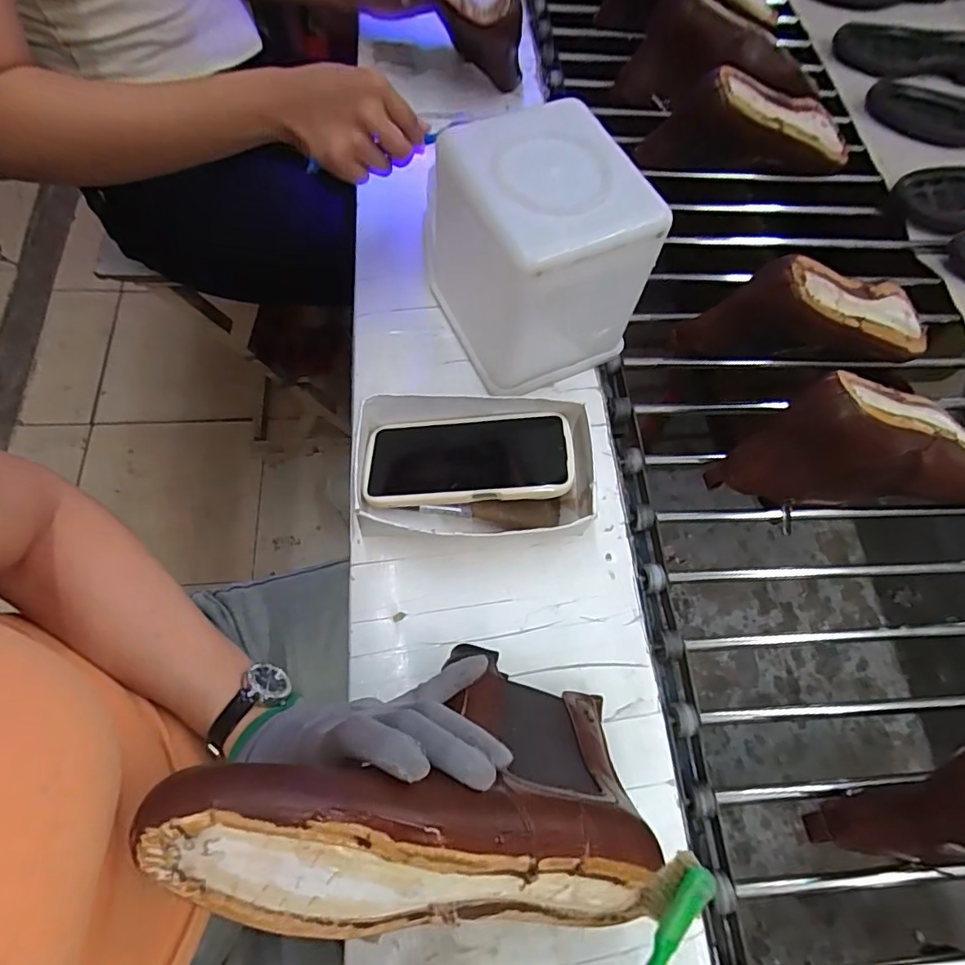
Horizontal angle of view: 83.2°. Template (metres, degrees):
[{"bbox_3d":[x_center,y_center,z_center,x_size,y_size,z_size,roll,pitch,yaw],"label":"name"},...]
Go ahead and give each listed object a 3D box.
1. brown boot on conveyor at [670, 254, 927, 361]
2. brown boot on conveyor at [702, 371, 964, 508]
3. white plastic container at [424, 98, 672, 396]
[{"bbox_3d":[0.347,-0.164,0.550,0.269,0.124,0.072,-4,64,-4],"label":"brown boot on conveyor"},{"bbox_3d":[0.358,-0.036,0.495,0.268,0.121,0.084,1,64,-2],"label":"brown boot on conveyor"},{"bbox_3d":[0.043,-0.192,0.466,0.139,0.163,0.149,-24,67,-13],"label":"white plastic container"}]

